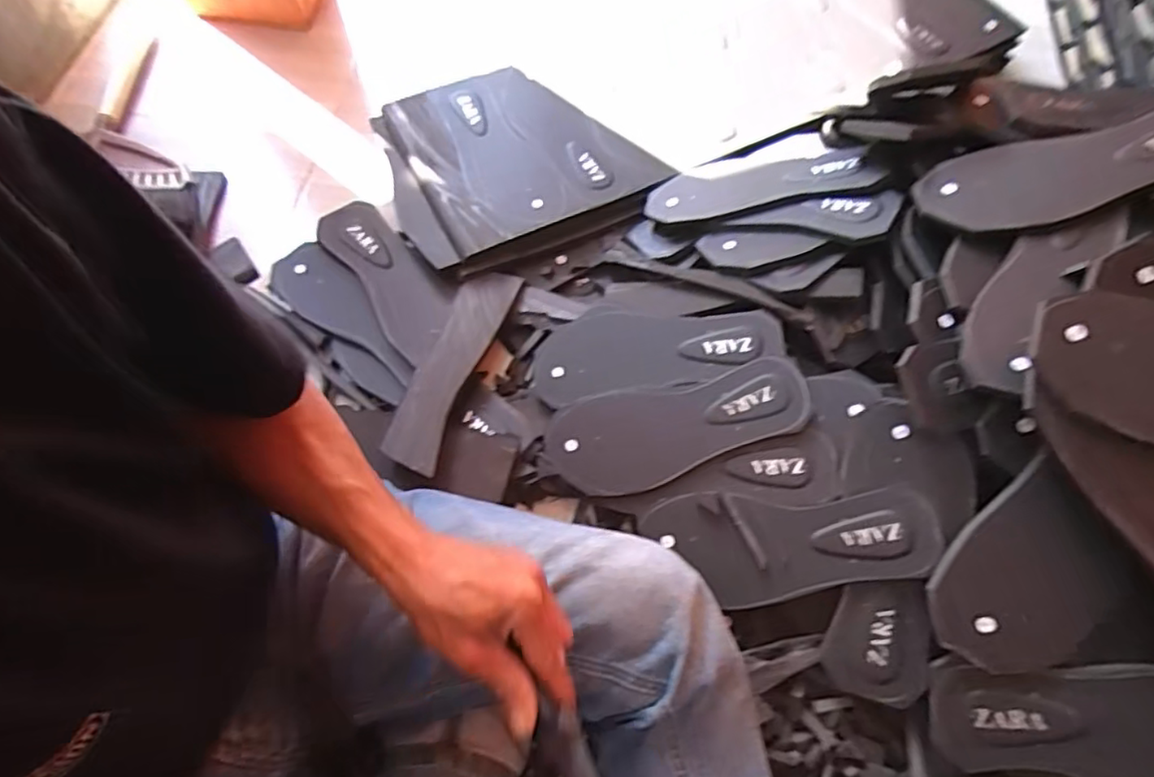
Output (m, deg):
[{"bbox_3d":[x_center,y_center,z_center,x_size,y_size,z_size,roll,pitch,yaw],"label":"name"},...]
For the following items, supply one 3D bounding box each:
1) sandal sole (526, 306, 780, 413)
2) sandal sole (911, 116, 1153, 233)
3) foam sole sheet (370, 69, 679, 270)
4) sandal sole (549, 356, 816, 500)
[{"bbox_3d":[0.077,-0.040,0.645,0.250,0.010,0.095,-7,67,13],"label":"sandal sole"},{"bbox_3d":[0.449,-0.198,0.554,0.262,0.012,0.087,-12,66,18],"label":"sandal sole"},{"bbox_3d":[-0.085,-0.298,0.780,0.306,0.025,0.266,-24,70,-12],"label":"foam sole sheet"},{"bbox_3d":[0.092,0.041,0.609,0.252,0.007,0.098,-13,74,12],"label":"sandal sole"}]

